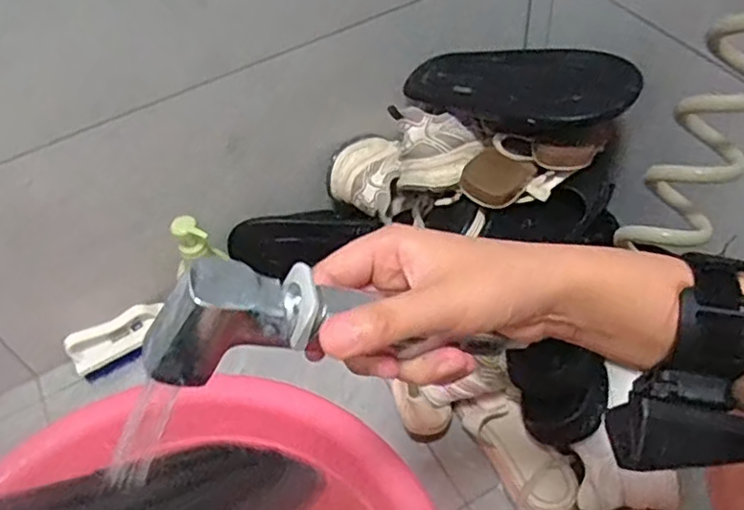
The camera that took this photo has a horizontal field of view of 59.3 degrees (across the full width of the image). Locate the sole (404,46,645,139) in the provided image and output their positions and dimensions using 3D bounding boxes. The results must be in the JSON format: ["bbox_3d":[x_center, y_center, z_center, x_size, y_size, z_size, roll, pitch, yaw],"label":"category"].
[{"bbox_3d":[0.167,-0.194,0.774,0.271,0.045,0.109,13,53,31],"label":"sole"}]

